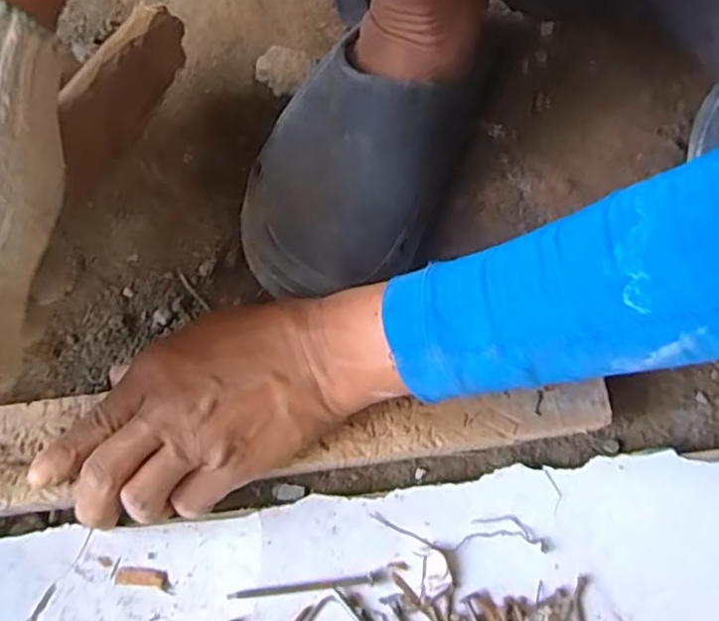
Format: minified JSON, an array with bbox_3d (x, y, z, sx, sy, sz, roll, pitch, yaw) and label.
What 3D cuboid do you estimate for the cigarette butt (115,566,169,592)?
[{"bbox_3d":[-0.114,0.141,0.337,0.028,0.004,0.010,8,67,0],"label":"cigarette butt"}]

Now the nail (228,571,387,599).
[{"bbox_3d":[-0.027,0.146,0.341,0.082,0.004,0.005,-4,68,-5],"label":"nail"}]

